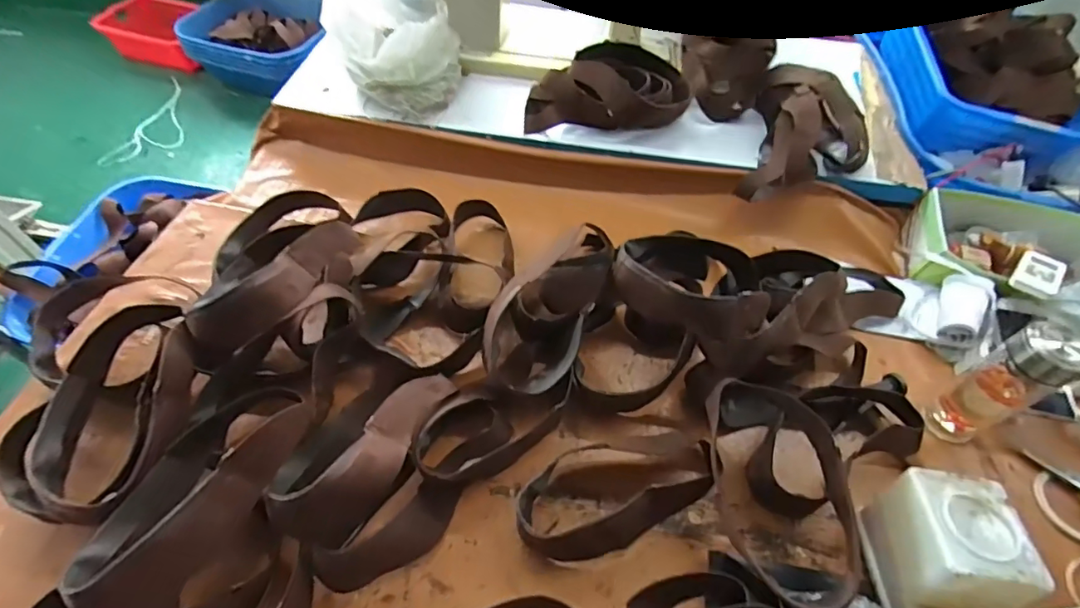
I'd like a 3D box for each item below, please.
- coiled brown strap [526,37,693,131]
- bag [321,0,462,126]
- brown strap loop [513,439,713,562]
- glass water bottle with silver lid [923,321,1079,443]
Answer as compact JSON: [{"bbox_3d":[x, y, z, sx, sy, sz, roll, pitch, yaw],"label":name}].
[{"bbox_3d":[0.129,-0.405,0.985,0.302,0.100,0.159,4,54,-1],"label":"coiled brown strap"},{"bbox_3d":[-0.261,-0.492,0.976,0.204,0.166,0.240,6,54,1],"label":"bag"},{"bbox_3d":[0.094,0.220,0.642,0.258,0.059,0.124,-16,56,-15],"label":"brown strap loop"},{"bbox_3d":[0.584,0.095,0.656,0.073,0.196,0.070,-20,57,-17],"label":"glass water bottle with silver lid"}]

